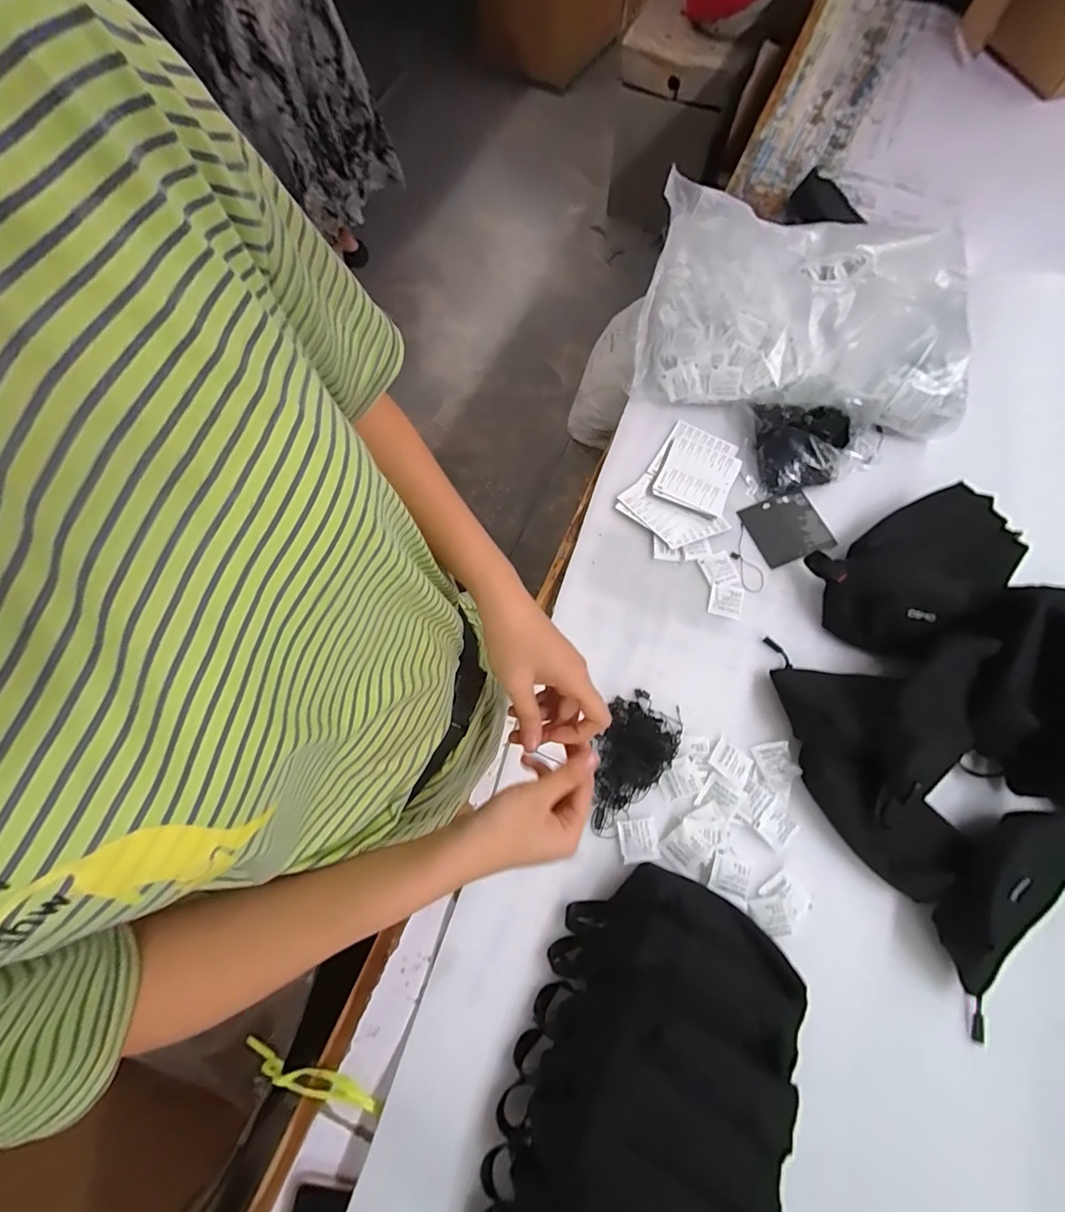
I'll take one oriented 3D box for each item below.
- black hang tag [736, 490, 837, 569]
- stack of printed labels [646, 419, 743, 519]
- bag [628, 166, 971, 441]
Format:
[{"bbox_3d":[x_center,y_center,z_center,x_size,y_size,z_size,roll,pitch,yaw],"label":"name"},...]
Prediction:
[{"bbox_3d":[0.328,-0.100,0.616,0.098,0.010,0.089,-19,71,-6],"label":"black hang tag"},{"bbox_3d":[0.215,-0.182,0.638,0.105,0.012,0.128,26,72,9],"label":"stack of printed labels"},{"bbox_3d":[0.375,-0.420,0.681,0.427,0.121,0.346,11,71,4],"label":"bag"}]

